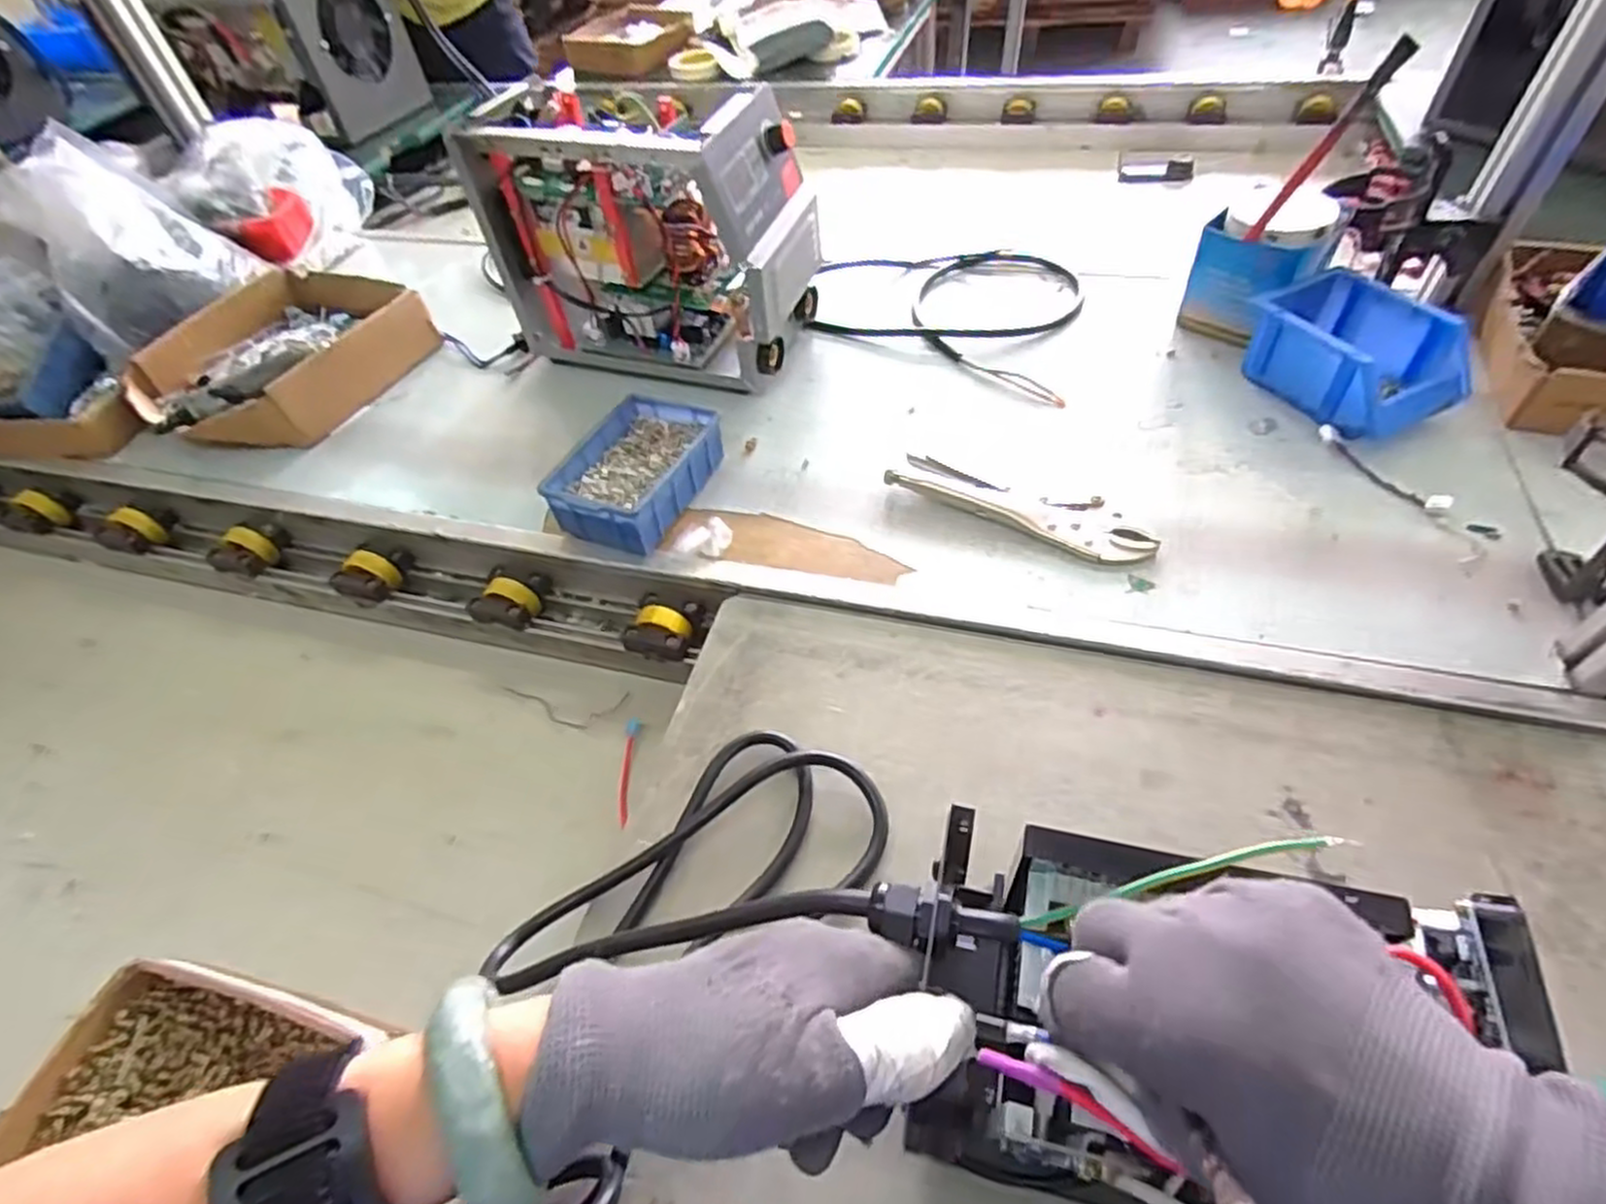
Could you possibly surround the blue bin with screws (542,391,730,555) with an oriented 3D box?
[{"bbox_3d":[-0.142,-0.114,0.648,0.101,0.047,0.152,18,56,19],"label":"blue bin with screws"}]

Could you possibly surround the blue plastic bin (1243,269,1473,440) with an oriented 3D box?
[{"bbox_3d":[0.474,-0.214,0.646,0.116,0.069,0.162,-18,53,-9],"label":"blue plastic bin"}]

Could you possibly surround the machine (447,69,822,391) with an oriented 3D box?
[{"bbox_3d":[-0.146,-0.344,0.722,0.297,0.216,0.133,14,55,16],"label":"machine"}]

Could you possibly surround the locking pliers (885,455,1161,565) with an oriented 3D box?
[{"bbox_3d":[0.174,-0.078,0.604,0.211,0.013,0.048,25,58,23],"label":"locking pliers"}]

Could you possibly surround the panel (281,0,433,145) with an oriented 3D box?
[{"bbox_3d":[-0.735,-0.962,1.201,0.023,0.343,0.227,14,52,10],"label":"panel"}]

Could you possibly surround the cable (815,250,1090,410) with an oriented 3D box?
[{"bbox_3d":[0.170,-0.328,0.806,0.310,0.019,0.225,26,59,23],"label":"cable"}]

